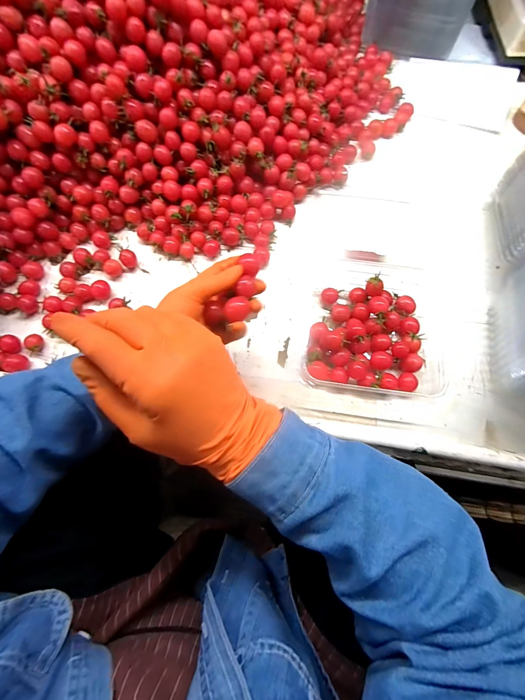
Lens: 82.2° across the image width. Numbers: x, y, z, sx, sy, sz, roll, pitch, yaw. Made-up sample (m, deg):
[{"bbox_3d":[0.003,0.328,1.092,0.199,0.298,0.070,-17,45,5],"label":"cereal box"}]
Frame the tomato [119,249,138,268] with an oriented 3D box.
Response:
[{"bbox_3d":[-0.197,-0.134,0.446,0.022,0.022,0.021,0,72,0],"label":"tomato"}]

